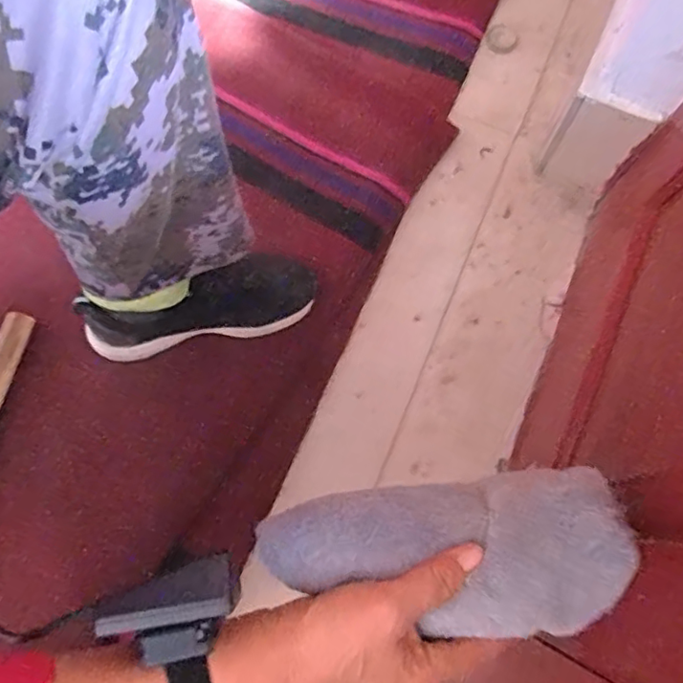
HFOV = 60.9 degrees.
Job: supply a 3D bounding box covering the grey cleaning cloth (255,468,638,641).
[{"bbox_3d":[0.050,0.120,0.336,0.212,0.036,0.087,-1,72,11],"label":"grey cleaning cloth"}]

